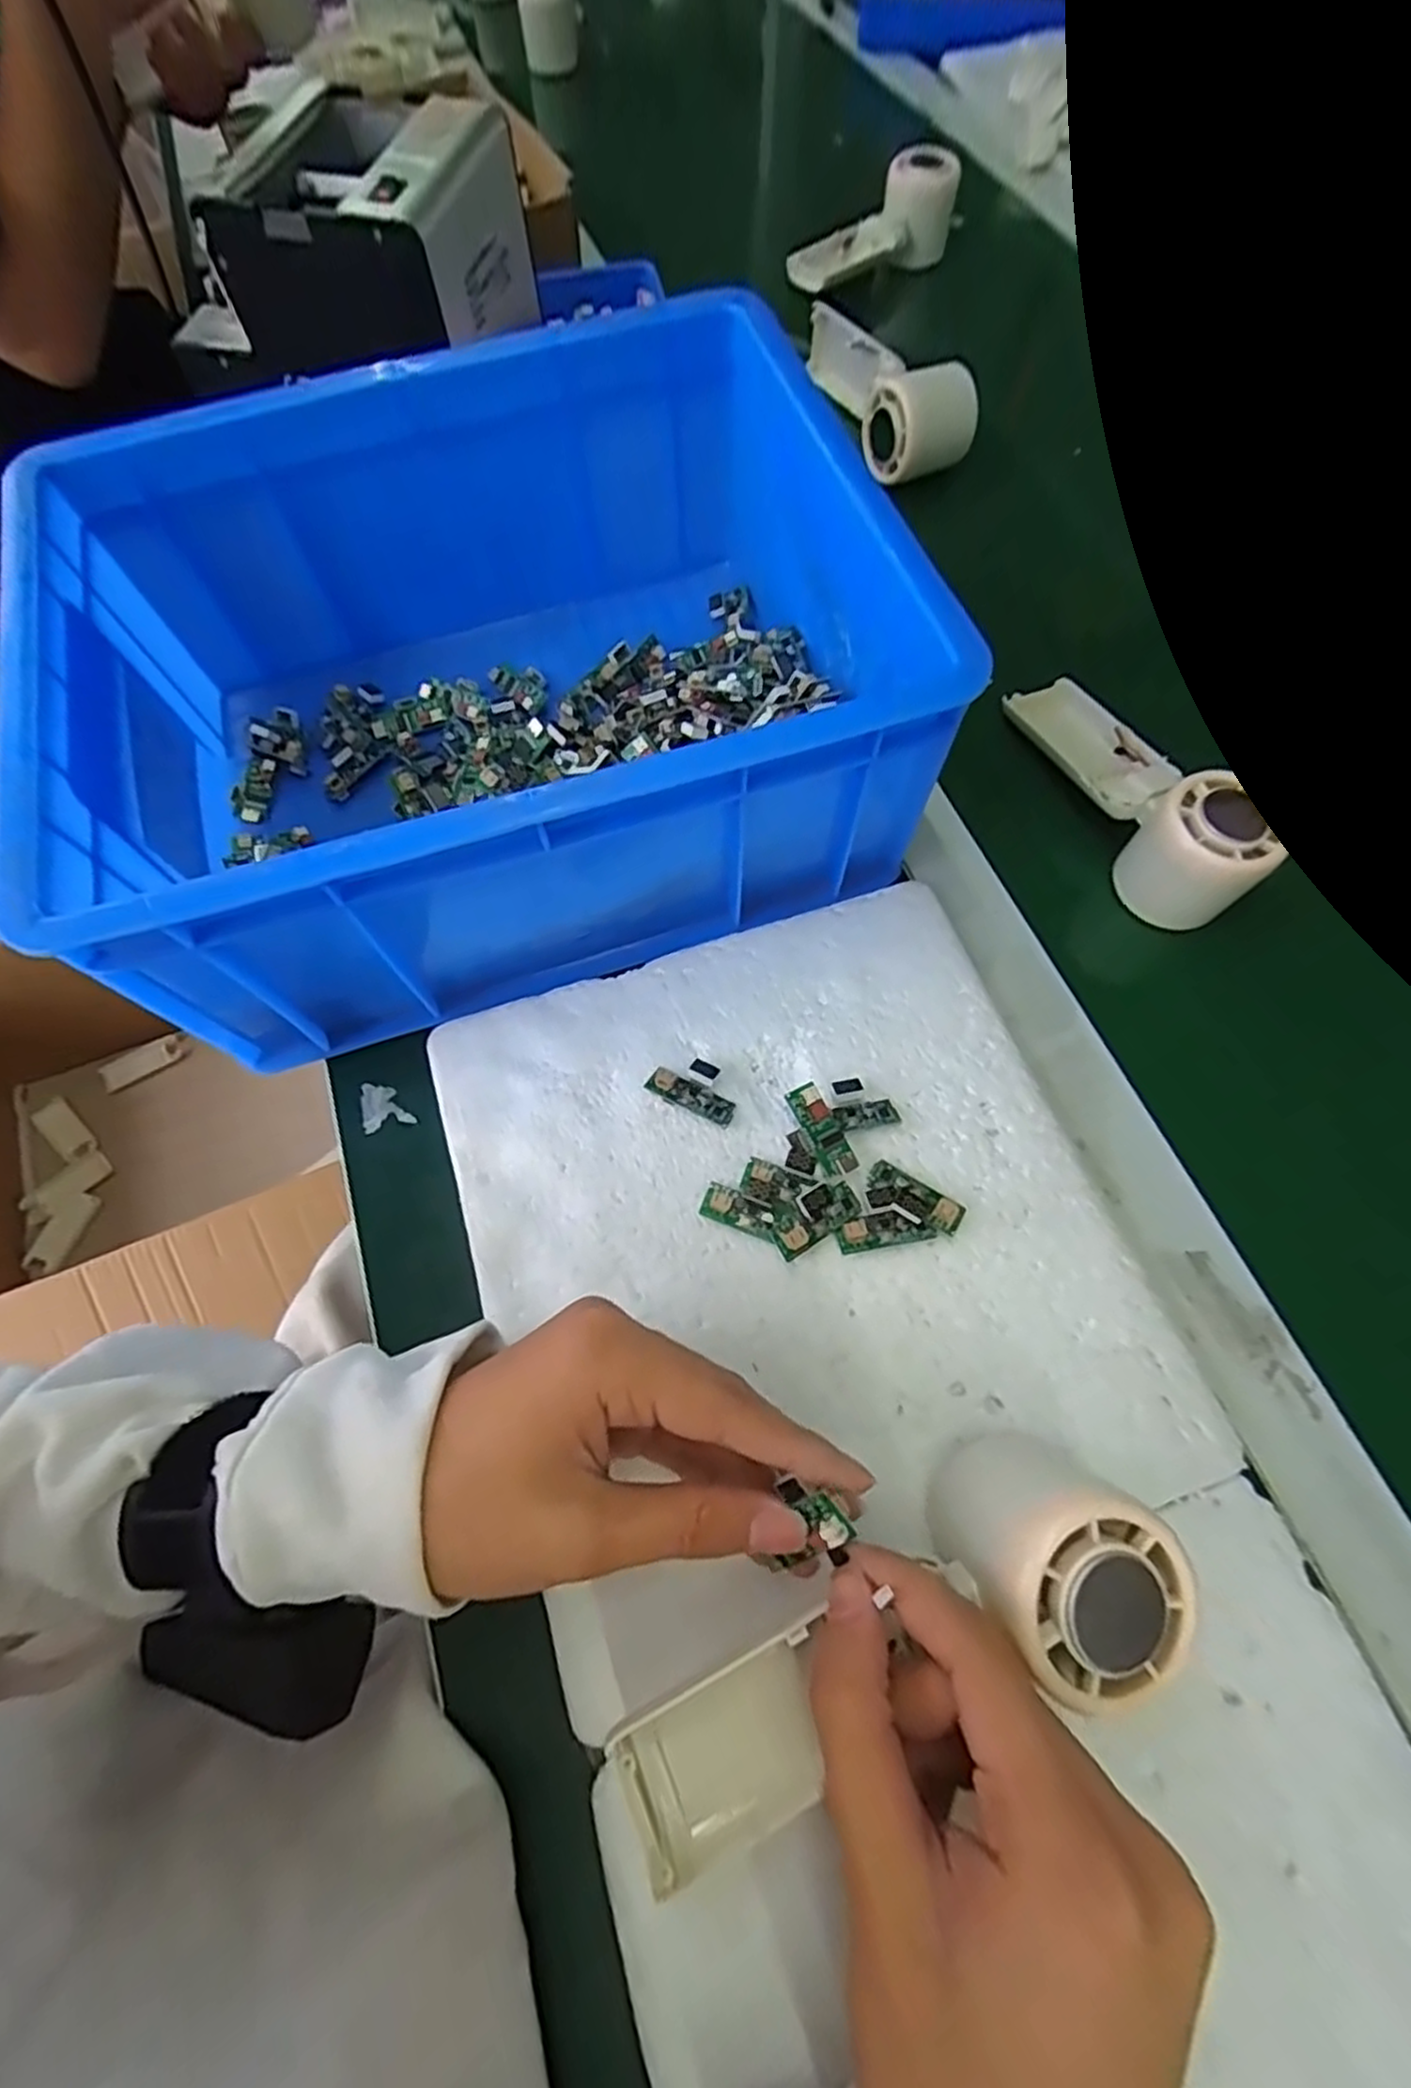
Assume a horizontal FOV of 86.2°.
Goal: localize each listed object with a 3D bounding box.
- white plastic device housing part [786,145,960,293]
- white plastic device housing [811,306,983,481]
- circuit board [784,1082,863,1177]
[{"bbox_3d":[0.134,-0.659,0.604,0.158,0.051,0.048,-35,70,-13],"label":"white plastic device housing part"},{"bbox_3d":[0.126,-0.455,0.518,0.057,0.055,0.160,-15,67,-6],"label":"white plastic device housing"},{"bbox_3d":[0.048,0.036,0.309,0.014,0.004,0.039,-27,83,-14],"label":"circuit board"}]

